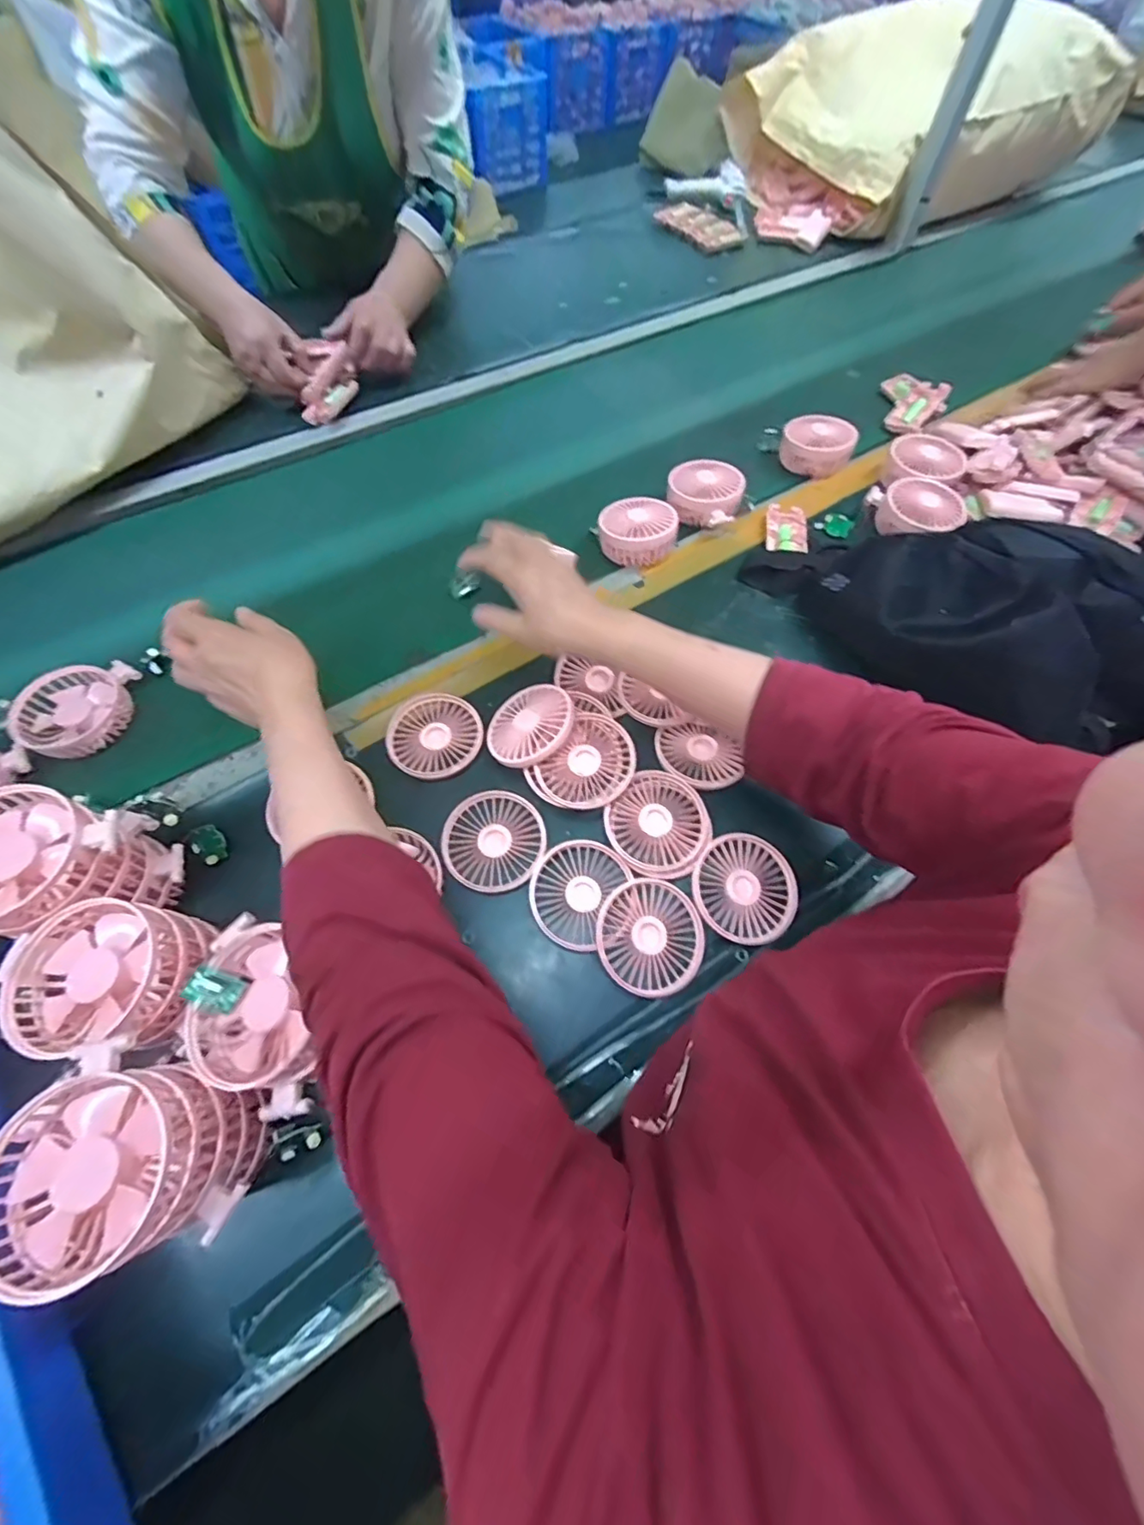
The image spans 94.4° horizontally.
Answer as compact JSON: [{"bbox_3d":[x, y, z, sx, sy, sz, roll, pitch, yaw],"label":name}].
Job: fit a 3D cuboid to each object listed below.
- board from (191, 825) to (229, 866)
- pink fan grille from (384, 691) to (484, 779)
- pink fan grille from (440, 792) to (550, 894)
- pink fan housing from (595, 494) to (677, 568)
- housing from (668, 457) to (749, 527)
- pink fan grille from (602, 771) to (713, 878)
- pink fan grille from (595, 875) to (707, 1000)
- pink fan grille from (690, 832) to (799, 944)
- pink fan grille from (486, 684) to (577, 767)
[{"bbox_3d":[-0.308,0.069,0.449,0.023,0.032,0.012,-19,22,-34],"label":"board"},{"bbox_3d":[-0.132,-0.027,0.507,0.090,0.006,0.087,0,63,0],"label":"pink fan grille"},{"bbox_3d":[-0.069,0.068,0.467,0.088,0.006,0.087,17,64,8],"label":"pink fan grille"},{"bbox_3d":[0.077,-0.272,0.611,0.088,0.045,0.078,14,64,7],"label":"pink fan housing"},{"bbox_3d":[0.160,-0.324,0.642,0.091,0.041,0.087,20,65,10],"label":"housing"},{"bbox_3d":[0.078,0.054,0.466,0.086,0.016,0.089,37,69,17],"label":"pink fan grille"},{"bbox_3d":[0.064,0.140,0.429,0.087,0.016,0.084,0,63,0],"label":"pink fan grille"},{"bbox_3d":[0.147,0.105,0.448,0.085,0.012,0.088,31,67,14],"label":"pink fan grille"},{"bbox_3d":[-0.039,-0.035,0.488,0.081,0.011,0.085,-13,55,20],"label":"pink fan grille"}]

